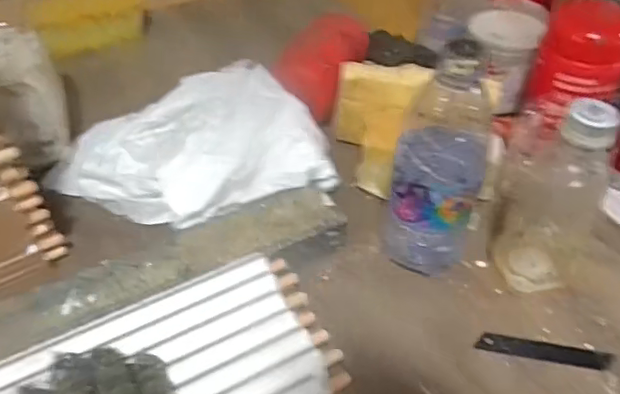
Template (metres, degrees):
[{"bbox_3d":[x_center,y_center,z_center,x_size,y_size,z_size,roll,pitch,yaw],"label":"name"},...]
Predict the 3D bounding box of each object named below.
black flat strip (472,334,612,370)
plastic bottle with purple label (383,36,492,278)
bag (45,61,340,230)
[{"bbox_3d":[0.176,0.116,0.441,0.096,0.006,0.018,8,45,11],"label":"black flat strip"},{"bbox_3d":[0.096,-0.019,0.436,0.069,0.191,0.059,12,46,14],"label":"plastic bottle with purple label"},{"bbox_3d":[-0.110,-0.043,0.539,0.235,0.069,0.168,-17,46,-14],"label":"bag"}]

